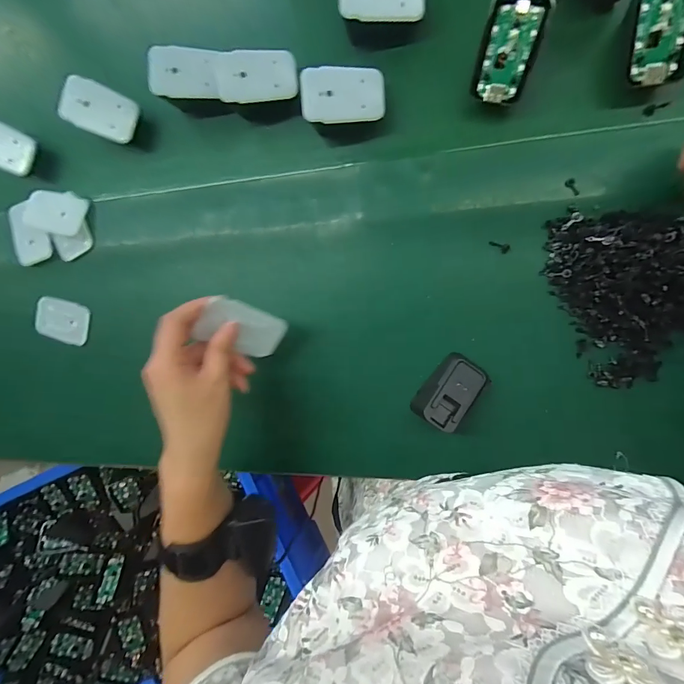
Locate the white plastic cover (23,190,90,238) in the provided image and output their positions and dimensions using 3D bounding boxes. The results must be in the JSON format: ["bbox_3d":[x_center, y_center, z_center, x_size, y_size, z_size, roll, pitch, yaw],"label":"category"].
[{"bbox_3d":[-0.304,-0.139,0.389,0.053,0.008,0.048,22,89,-15],"label":"white plastic cover"}]

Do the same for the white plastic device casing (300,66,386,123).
[{"bbox_3d":[0.001,-0.207,0.305,0.069,0.004,0.042,-4,98,-5],"label":"white plastic device casing"}]

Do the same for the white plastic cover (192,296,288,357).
[{"bbox_3d":[-0.083,-0.011,0.309,0.071,0.009,0.040,22,100,-30],"label":"white plastic cover"}]

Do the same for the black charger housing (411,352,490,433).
[{"bbox_3d":[0.093,0.044,0.321,0.043,0.027,0.064,39,84,4],"label":"black charger housing"}]

